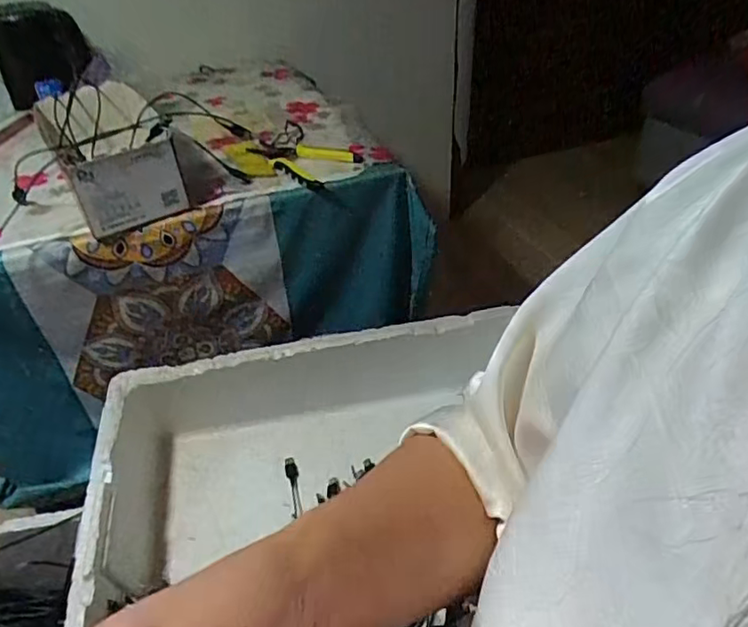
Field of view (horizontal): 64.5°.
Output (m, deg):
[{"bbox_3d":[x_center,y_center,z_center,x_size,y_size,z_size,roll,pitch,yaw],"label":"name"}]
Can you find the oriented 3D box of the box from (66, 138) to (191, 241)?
[{"bbox_3d":[-0.288,-0.143,0.707,0.118,0.110,0.023,-17,41,-18],"label":"box"}]

